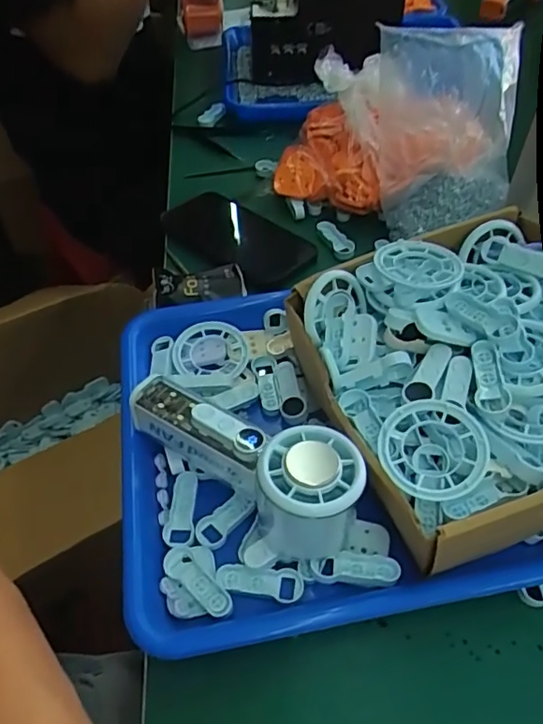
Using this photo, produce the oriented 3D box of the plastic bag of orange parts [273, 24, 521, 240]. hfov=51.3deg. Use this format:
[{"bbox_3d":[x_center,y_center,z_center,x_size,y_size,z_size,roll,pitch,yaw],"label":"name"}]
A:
[{"bbox_3d":[0.112,-0.211,0.502,0.201,0.161,0.096,18,53,15],"label":"plastic bag of orange parts"}]

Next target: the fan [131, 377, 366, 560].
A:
[{"bbox_3d":[-0.022,0.061,0.334,0.151,0.061,0.058,19,53,16],"label":"fan"}]

